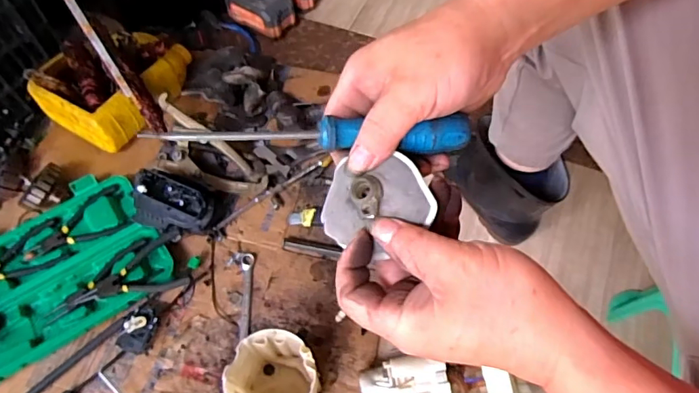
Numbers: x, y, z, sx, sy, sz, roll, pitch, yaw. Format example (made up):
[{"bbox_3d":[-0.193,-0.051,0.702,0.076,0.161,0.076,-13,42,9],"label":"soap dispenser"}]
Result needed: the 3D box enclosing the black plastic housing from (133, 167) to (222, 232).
[{"bbox_3d":[-0.257,0.013,0.716,0.116,0.060,0.075,16,60,10],"label":"black plastic housing"}]

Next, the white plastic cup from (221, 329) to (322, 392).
[{"bbox_3d":[-0.088,0.222,0.584,0.096,0.119,0.088,5,59,4],"label":"white plastic cup"}]

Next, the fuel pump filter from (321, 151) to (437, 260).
[{"bbox_3d":[0.016,0.003,0.286,0.064,0.015,0.058,12,85,19],"label":"fuel pump filter"}]

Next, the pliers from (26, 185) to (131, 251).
[{"bbox_3d":[-0.417,0.044,0.738,0.148,0.012,0.086,-23,61,-12],"label":"pliers"}]

